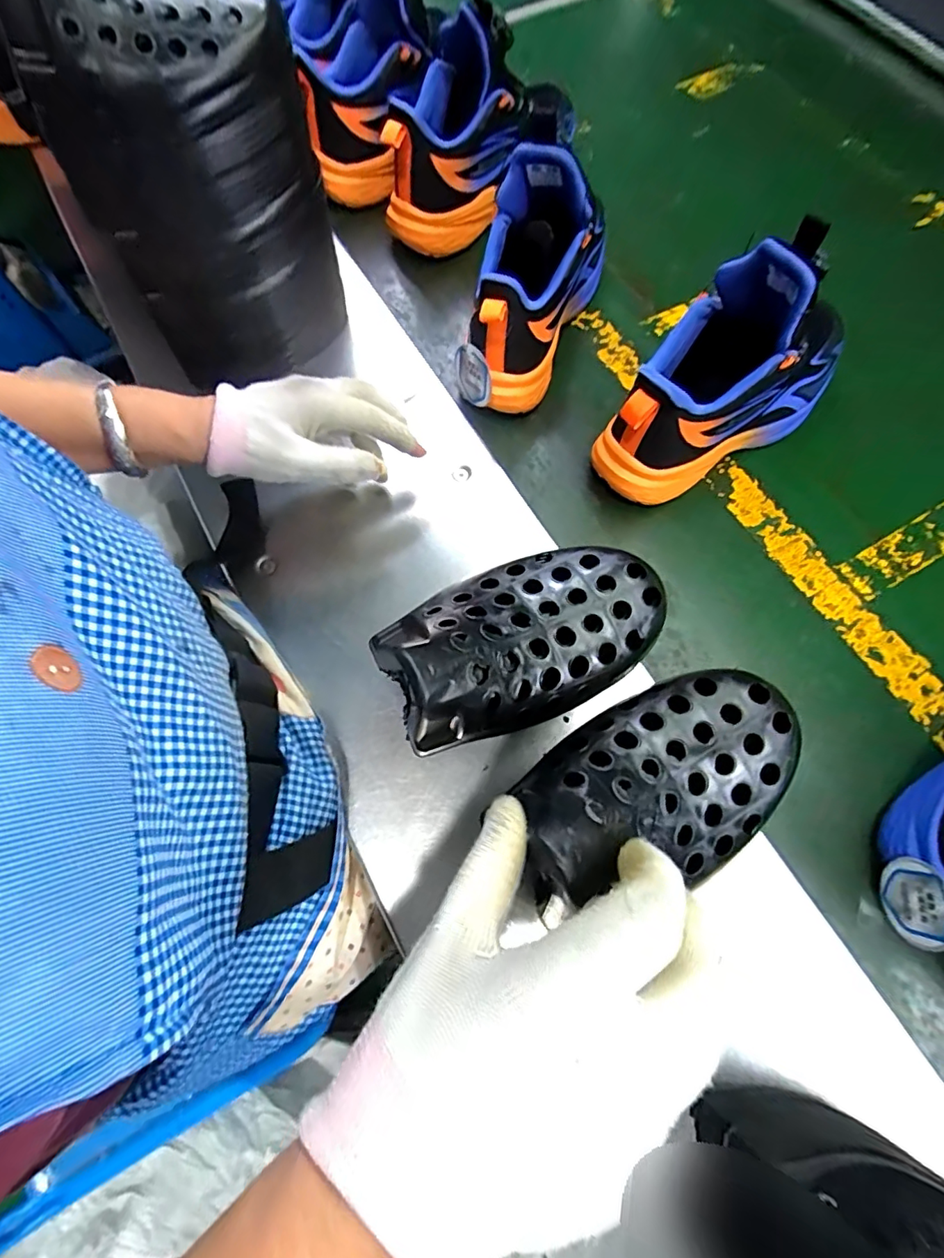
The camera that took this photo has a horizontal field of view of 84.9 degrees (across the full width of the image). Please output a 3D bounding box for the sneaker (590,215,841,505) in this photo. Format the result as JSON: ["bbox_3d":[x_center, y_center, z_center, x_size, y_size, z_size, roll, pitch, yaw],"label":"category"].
[{"bbox_3d":[0.211,-0.205,0.397,0.241,0.157,0.099,-41,73,-12],"label":"sneaker"}]

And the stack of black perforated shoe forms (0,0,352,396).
[{"bbox_3d":[-0.182,-0.302,0.375,0.160,0.243,0.071,-22,70,-5],"label":"stack of black perforated shoe forms"}]

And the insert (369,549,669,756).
[{"bbox_3d":[0.025,-0.001,0.239,0.141,0.048,0.082,-23,70,-6],"label":"insert"}]

